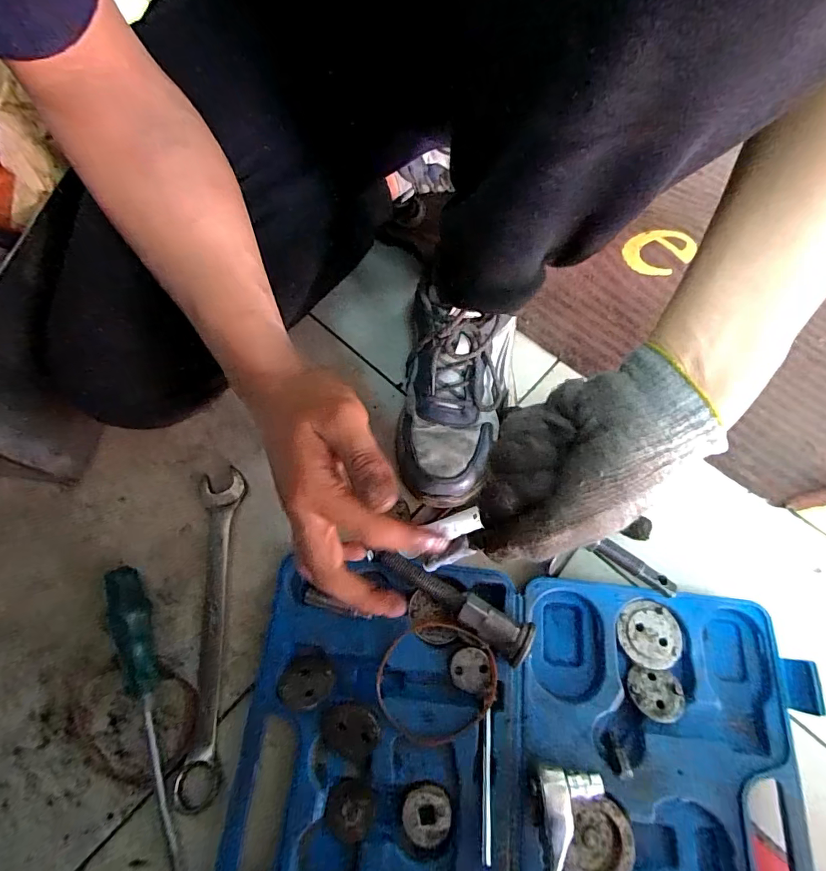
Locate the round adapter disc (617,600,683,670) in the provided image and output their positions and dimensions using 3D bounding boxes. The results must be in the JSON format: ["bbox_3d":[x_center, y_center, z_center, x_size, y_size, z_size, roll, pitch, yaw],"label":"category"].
[{"bbox_3d":[0.191,0.160,0.358,0.047,0.006,0.048,0,68,1],"label":"round adapter disc"}]

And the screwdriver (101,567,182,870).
[{"bbox_3d":[-0.197,0.217,0.332,0.024,0.025,0.240,-21,69,-8],"label":"screwdriver"}]

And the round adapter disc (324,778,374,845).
[{"bbox_3d":[-0.044,0.262,0.310,0.033,0.004,0.034,0,68,-1],"label":"round adapter disc"}]

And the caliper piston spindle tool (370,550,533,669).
[{"bbox_3d":[0.027,0.126,0.341,0.127,0.027,0.026,29,71,12],"label":"caliper piston spindle tool"}]

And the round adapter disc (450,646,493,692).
[{"bbox_3d":[0.043,0.176,0.334,0.029,0.006,0.030,0,68,1],"label":"round adapter disc"}]

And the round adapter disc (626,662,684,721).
[{"bbox_3d":[0.187,0.199,0.343,0.040,0.004,0.036,2,50,6],"label":"round adapter disc"}]

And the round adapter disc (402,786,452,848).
[{"bbox_3d":[0.010,0.264,0.307,0.033,0.004,0.032,0,68,-1],"label":"round adapter disc"}]

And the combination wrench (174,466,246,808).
[{"bbox_3d":[-0.166,0.152,0.370,0.038,0.014,0.250,-6,68,-1],"label":"combination wrench"}]

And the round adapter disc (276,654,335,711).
[{"bbox_3d":[-0.081,0.186,0.334,0.040,0.006,0.034,-28,70,-10],"label":"round adapter disc"}]

